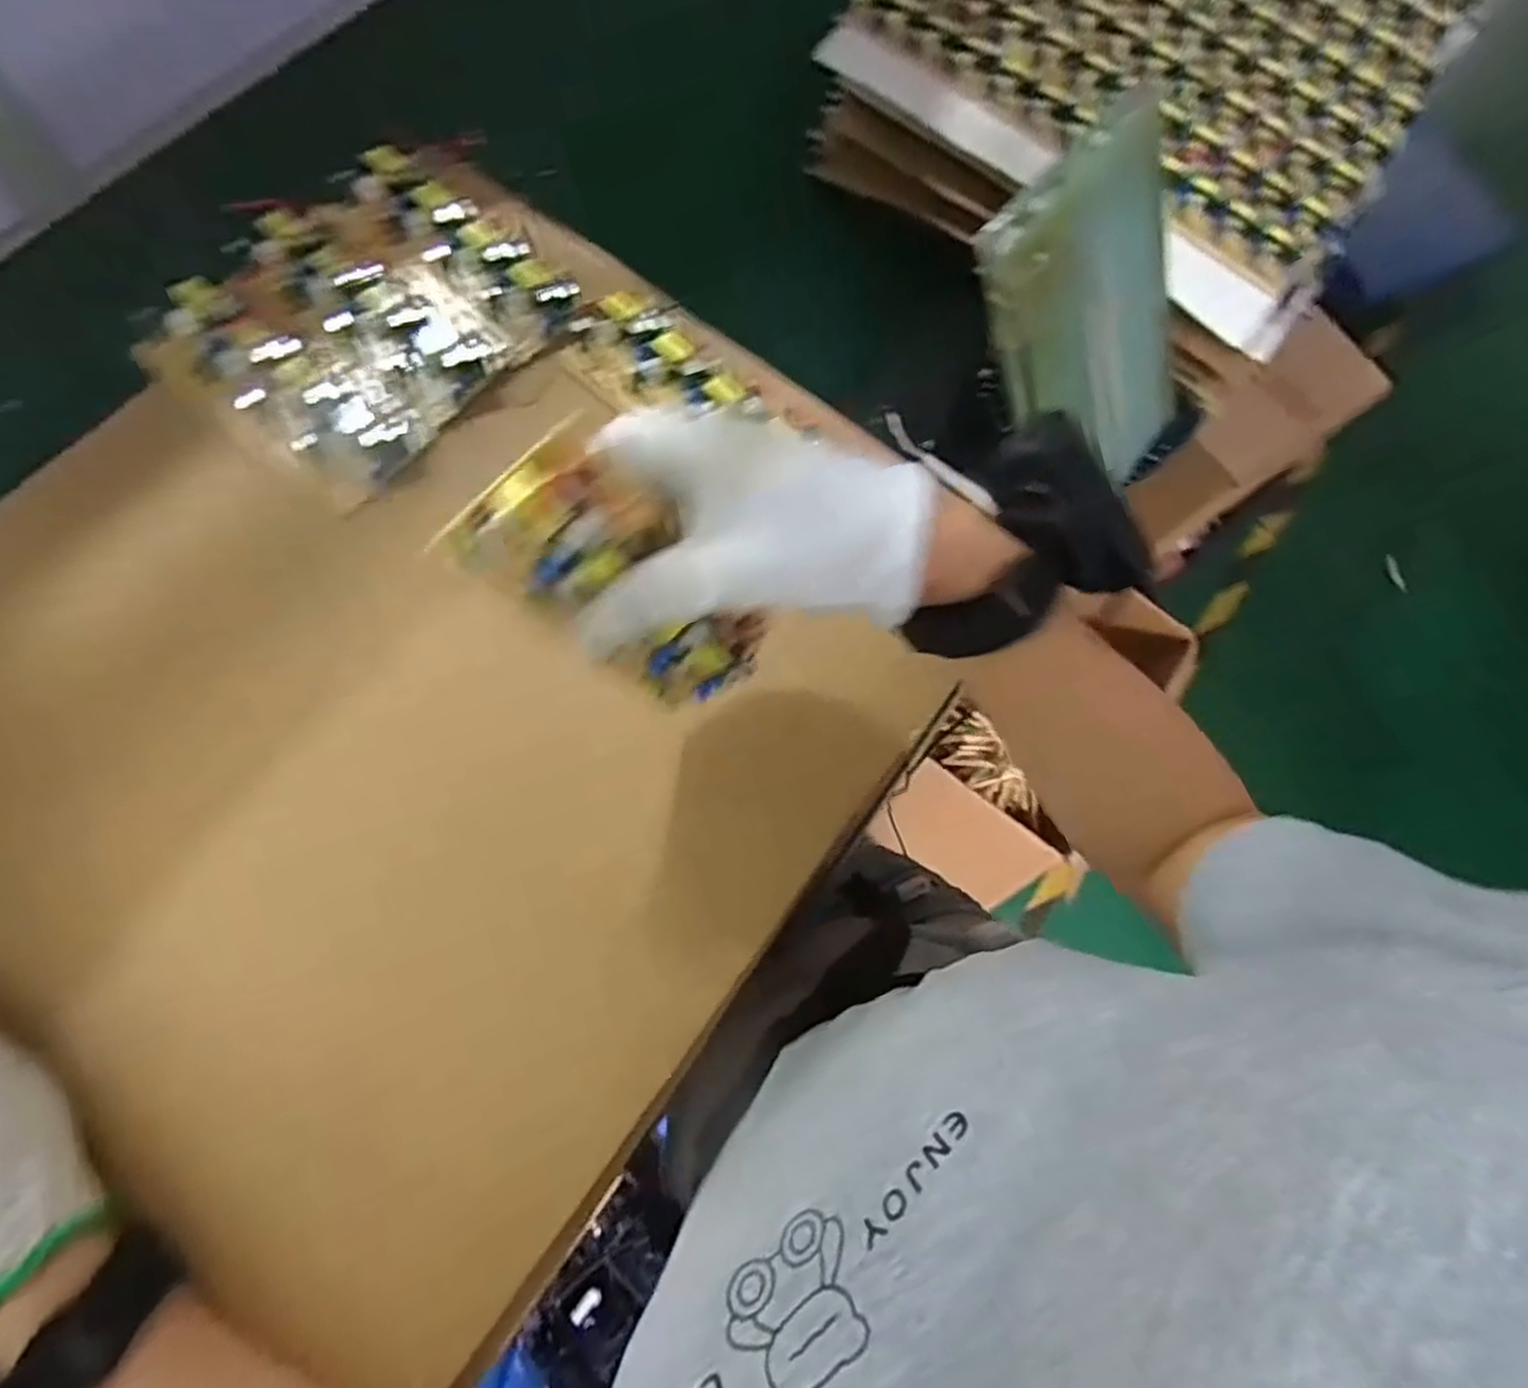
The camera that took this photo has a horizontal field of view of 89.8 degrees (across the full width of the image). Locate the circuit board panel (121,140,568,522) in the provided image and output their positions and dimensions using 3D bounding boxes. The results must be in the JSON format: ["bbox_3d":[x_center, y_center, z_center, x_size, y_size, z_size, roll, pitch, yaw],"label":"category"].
[{"bbox_3d":[-0.196,-0.187,0.379,0.139,0.019,0.165,40,75,10],"label":"circuit board panel"}]

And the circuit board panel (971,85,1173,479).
[{"bbox_3d":[0.242,-0.257,0.558,0.180,0.244,0.025,-46,45,-13],"label":"circuit board panel"}]

